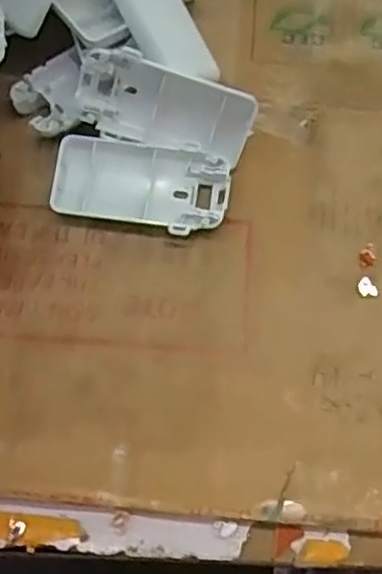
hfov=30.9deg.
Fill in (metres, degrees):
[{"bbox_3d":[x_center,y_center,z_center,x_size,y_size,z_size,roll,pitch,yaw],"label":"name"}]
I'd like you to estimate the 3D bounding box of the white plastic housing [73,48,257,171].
[{"bbox_3d":[-0.014,-0.099,0.381,0.095,0.019,0.044,18,119,-5],"label":"white plastic housing"}]

